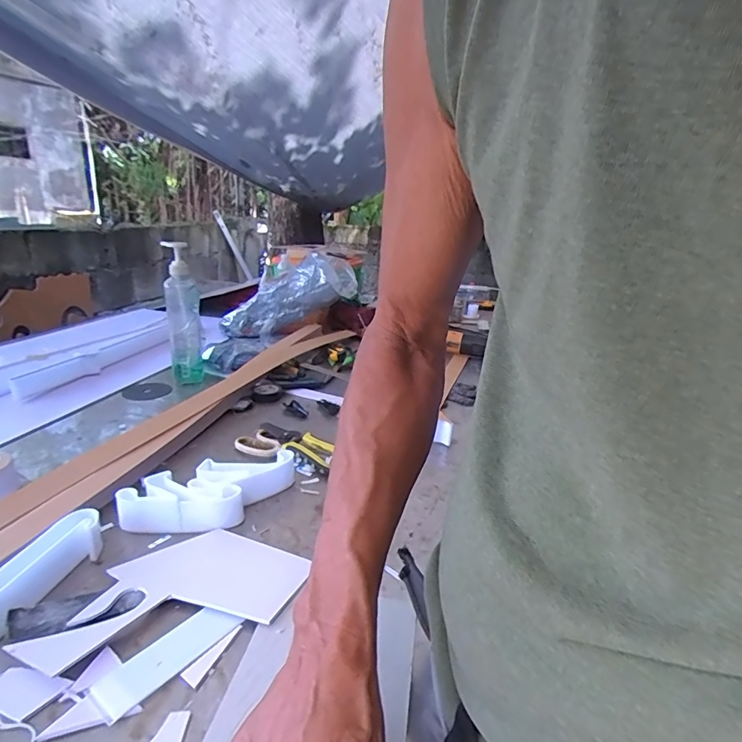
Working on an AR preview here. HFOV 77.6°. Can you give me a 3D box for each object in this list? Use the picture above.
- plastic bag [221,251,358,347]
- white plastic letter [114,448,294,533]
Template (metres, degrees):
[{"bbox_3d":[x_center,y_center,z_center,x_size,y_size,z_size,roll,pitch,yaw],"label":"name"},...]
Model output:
[{"bbox_3d":[-0.228,-0.200,1.290,0.393,0.150,0.093,-28,23,-2],"label":"plastic bag"},{"bbox_3d":[-0.191,0.146,0.571,0.210,0.036,0.095,-13,25,-37],"label":"white plastic letter"}]

